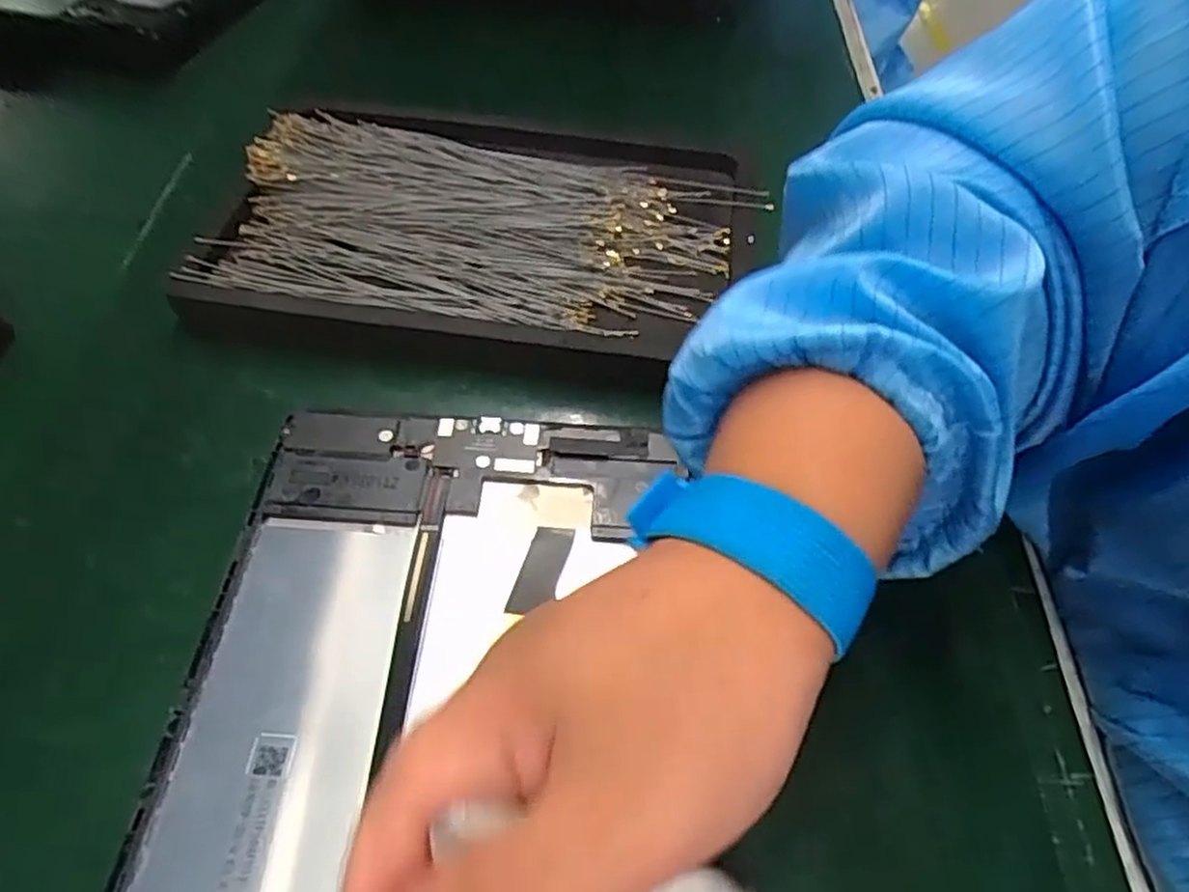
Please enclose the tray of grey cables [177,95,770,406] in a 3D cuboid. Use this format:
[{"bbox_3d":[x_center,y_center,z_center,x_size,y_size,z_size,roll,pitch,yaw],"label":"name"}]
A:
[{"bbox_3d":[-0.058,-0.096,0.358,0.233,0.030,0.164,11,54,7],"label":"tray of grey cables"}]

